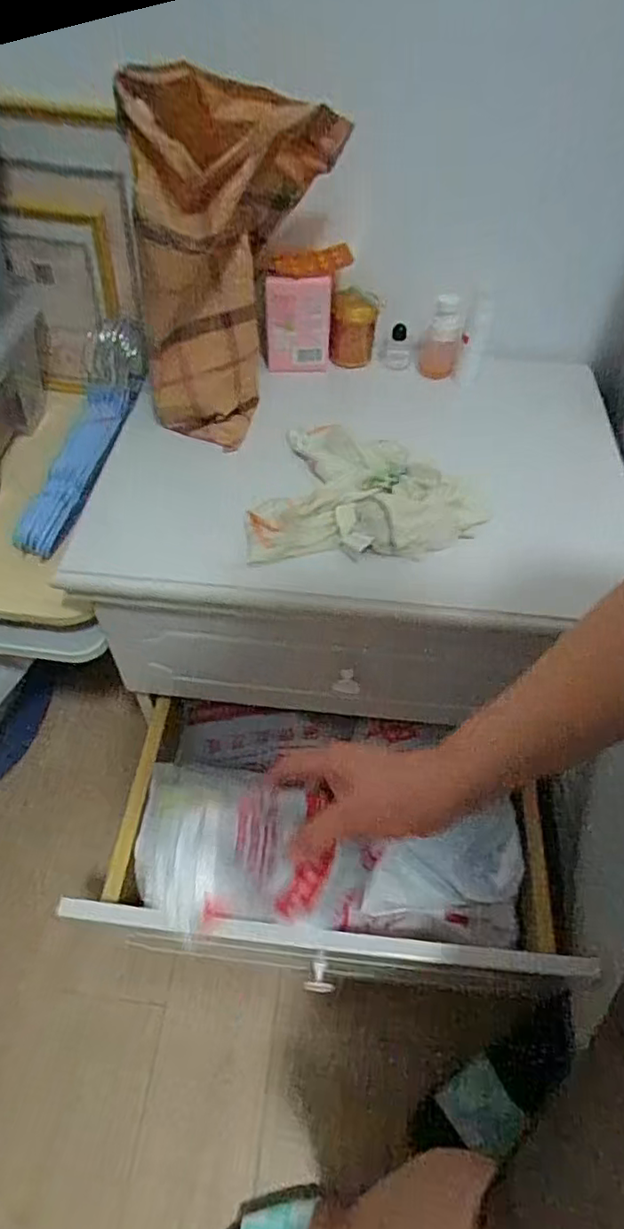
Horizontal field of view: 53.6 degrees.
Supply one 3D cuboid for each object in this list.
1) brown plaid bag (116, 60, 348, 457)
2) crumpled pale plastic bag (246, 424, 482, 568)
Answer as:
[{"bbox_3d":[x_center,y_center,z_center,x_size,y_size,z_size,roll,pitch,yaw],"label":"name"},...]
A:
[{"bbox_3d":[-0.071,-0.301,0.547,0.143,0.258,0.134,12,53,7],"label":"brown plaid bag"},{"bbox_3d":[0.049,-0.123,0.557,0.212,0.038,0.169,-1,52,-3],"label":"crumpled pale plastic bag"}]

